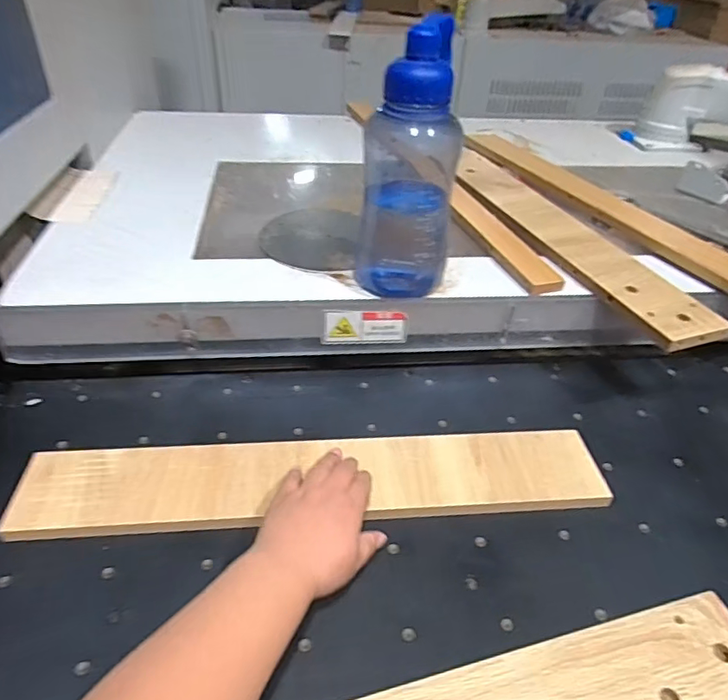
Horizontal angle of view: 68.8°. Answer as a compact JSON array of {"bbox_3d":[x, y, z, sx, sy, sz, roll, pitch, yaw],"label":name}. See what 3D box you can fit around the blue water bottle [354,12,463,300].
[{"bbox_3d":[0.048,-0.186,0.554,0.095,0.259,0.098,5,41,1],"label":"blue water bottle"}]

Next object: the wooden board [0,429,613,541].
[{"bbox_3d":[-0.040,0.124,0.520,0.550,0.011,0.094,-1,41,-6],"label":"wooden board"}]

